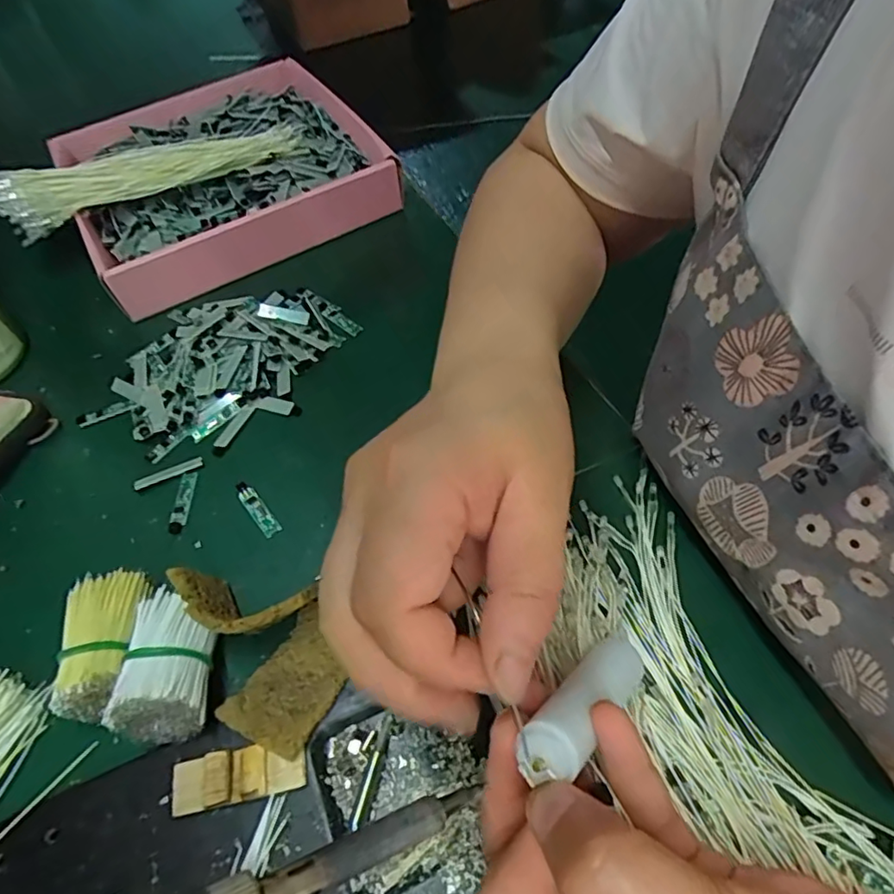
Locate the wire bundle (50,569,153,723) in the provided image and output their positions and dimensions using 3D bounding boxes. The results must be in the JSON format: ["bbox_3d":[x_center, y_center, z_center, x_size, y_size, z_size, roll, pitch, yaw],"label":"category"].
[{"bbox_3d":[-0.147,0.086,0.256,0.032,0.029,0.058,-3,54,5],"label":"wire bundle"}]

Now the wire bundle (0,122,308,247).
[{"bbox_3d":[-0.210,-0.202,0.421,0.212,0.029,0.051,-25,55,-12],"label":"wire bundle"}]

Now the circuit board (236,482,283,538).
[{"bbox_3d":[-0.098,0.031,0.306,0.009,0.004,0.036,-36,58,-18],"label":"circuit board"}]

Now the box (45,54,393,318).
[{"bbox_3d":[-0.177,-0.218,0.463,0.213,0.055,0.224,-26,56,-14],"label":"box"}]

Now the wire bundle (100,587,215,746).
[{"bbox_3d":[-0.112,0.090,0.243,0.032,0.032,0.053,-7,54,1],"label":"wire bundle"}]

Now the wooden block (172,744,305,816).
[{"bbox_3d":[-0.079,0.124,0.225,0.050,0.007,0.018,-12,54,-2],"label":"wooden block"}]

